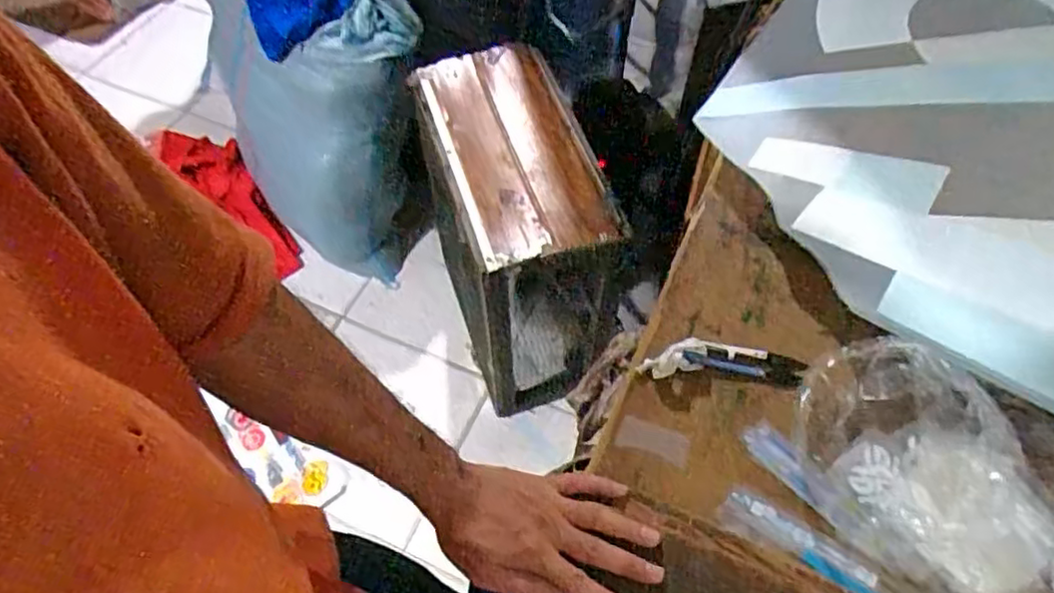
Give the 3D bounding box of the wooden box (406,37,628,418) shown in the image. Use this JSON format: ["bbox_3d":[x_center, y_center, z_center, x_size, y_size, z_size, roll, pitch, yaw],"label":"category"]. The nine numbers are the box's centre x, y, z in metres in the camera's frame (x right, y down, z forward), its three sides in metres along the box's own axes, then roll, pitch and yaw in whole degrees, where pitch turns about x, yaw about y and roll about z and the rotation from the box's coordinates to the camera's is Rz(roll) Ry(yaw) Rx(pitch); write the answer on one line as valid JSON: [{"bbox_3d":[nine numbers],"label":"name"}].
[{"bbox_3d":[-0.030,-0.118,1.302,0.254,0.481,0.496,-16,59,-11],"label":"wooden box"}]

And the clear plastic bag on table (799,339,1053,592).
[{"bbox_3d":[0.360,0.153,0.556,0.181,0.076,0.277,-27,62,-15],"label":"clear plastic bag on table"}]

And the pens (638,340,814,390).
[{"bbox_3d":[0.187,0.062,0.638,0.150,0.021,0.039,4,58,2],"label":"pens"}]

